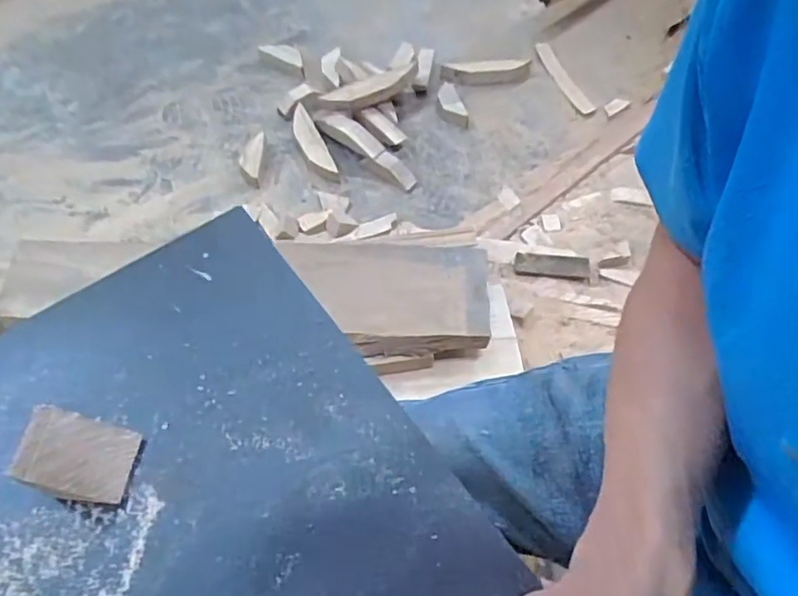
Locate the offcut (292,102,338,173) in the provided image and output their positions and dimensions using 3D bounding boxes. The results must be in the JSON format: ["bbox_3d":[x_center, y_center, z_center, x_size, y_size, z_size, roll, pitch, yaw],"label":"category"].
[{"bbox_3d":[-0.209,-0.375,1.452,0.058,0.028,0.189,-26,81,-14],"label":"offcut"}]

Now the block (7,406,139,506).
[{"bbox_3d":[-0.179,0.089,0.345,0.041,0.048,0.044,2,58,3],"label":"block"}]

